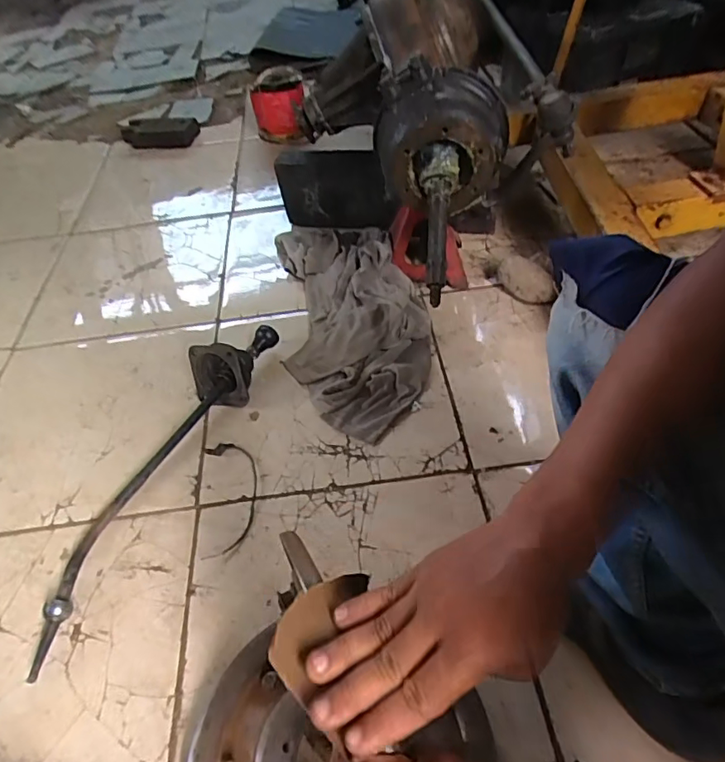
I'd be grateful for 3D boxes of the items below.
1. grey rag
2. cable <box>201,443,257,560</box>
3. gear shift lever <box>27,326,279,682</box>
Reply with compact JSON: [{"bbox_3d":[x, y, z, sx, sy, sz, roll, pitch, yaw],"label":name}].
[{"bbox_3d":[-0.019,-0.145,0.993,0.258,0.092,0.568,-6,48,-6],"label":"grey rag"},{"bbox_3d":[-0.196,0.167,0.775,0.080,0.009,0.182,-9,49,-8],"label":"cable"},{"bbox_3d":[-0.297,0.111,0.772,0.110,0.098,0.584,14,51,15],"label":"gear shift lever"}]

